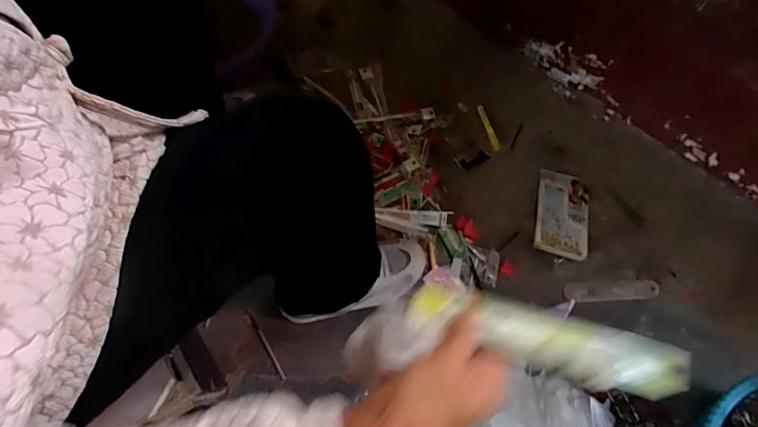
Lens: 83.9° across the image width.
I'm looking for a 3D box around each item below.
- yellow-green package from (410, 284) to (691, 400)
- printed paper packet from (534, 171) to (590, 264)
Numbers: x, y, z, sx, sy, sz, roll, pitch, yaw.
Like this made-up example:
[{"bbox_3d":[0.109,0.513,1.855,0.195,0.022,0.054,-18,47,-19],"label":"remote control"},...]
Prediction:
[{"bbox_3d":[0.111,0.087,0.295,0.178,0.018,0.038,14,67,18],"label":"yellow-green package"},{"bbox_3d":[0.346,-0.004,0.800,0.097,0.013,0.176,15,62,2],"label":"printed paper packet"}]

